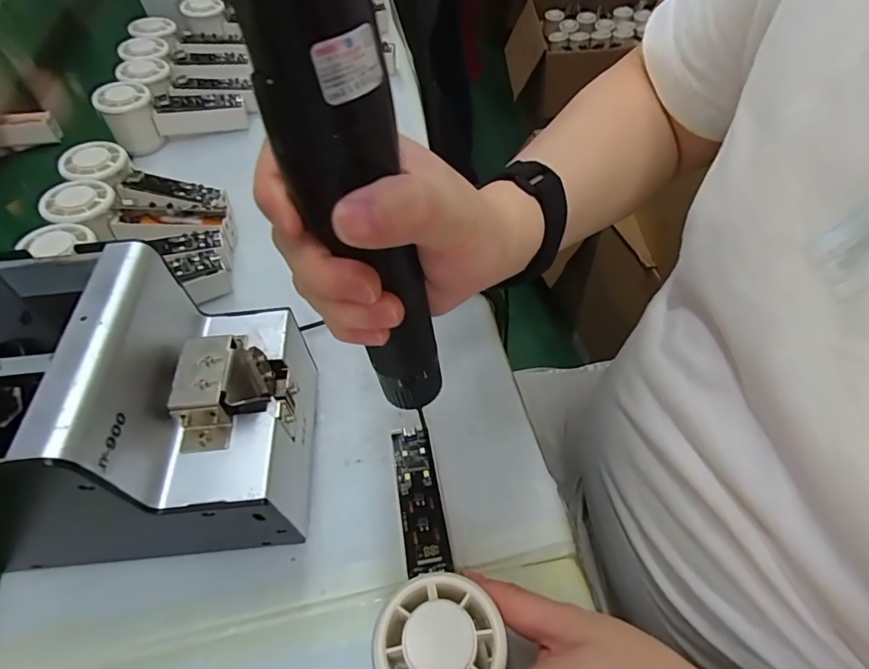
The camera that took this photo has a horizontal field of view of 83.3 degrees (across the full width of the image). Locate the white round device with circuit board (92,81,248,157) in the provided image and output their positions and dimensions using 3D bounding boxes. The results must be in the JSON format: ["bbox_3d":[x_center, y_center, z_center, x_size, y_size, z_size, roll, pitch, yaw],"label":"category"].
[{"bbox_3d":[-0.289,-0.253,0.549,0.144,0.062,0.051,-19,54,-9],"label":"white round device with circuit board"}]

